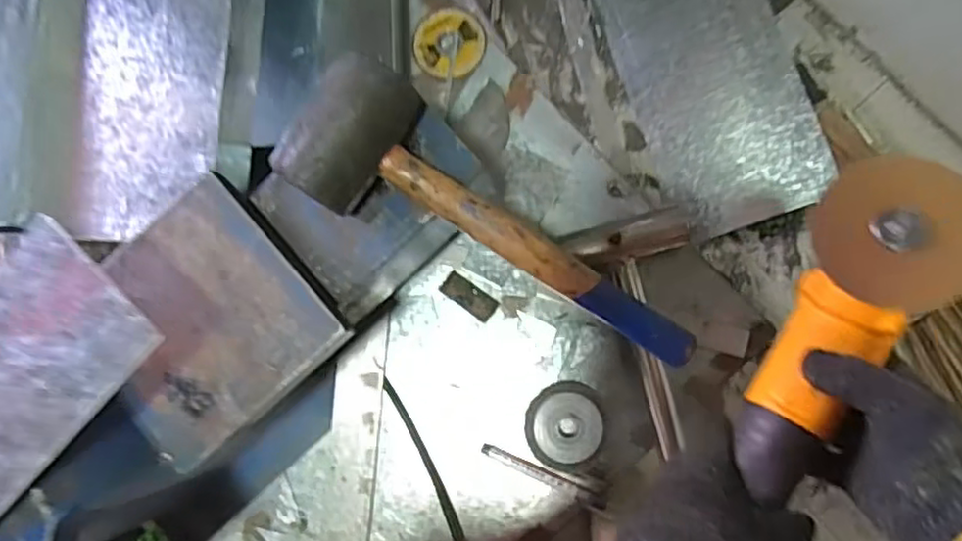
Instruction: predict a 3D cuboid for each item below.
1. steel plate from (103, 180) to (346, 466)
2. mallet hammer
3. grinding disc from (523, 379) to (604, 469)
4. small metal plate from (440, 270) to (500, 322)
[{"bbox_3d":[-0.189,0.034,0.453,0.142,0.012,0.146,-41,82,0],"label":"steel plate"},{"bbox_3d":[0.015,-0.029,0.463,0.305,0.051,0.091,31,88,-13],"label":"mallet hammer"},{"bbox_3d":[0.076,0.138,0.606,0.068,0.010,0.072,-1,84,6],"label":"grinding disc"},{"bbox_3d":[-0.011,0.025,0.629,0.053,0.004,0.025,36,88,8],"label":"small metal plate"}]

